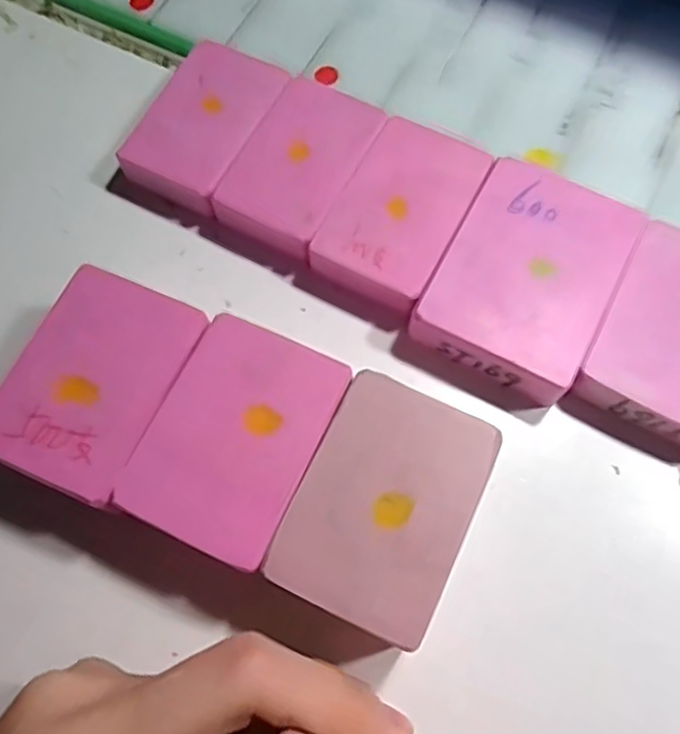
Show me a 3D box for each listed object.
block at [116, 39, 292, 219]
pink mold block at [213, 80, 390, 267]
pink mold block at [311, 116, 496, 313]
[{"bbox_3d":[-0.054,-0.098,0.255,0.044,0.014,0.070,26,73,9],"label":"block"},{"bbox_3d":[-0.015,-0.078,0.247,0.043,0.015,0.069,26,73,9],"label":"pink mold block"},{"bbox_3d":[0.023,-0.057,0.238,0.044,0.017,0.071,27,73,10],"label":"pink mold block"}]

